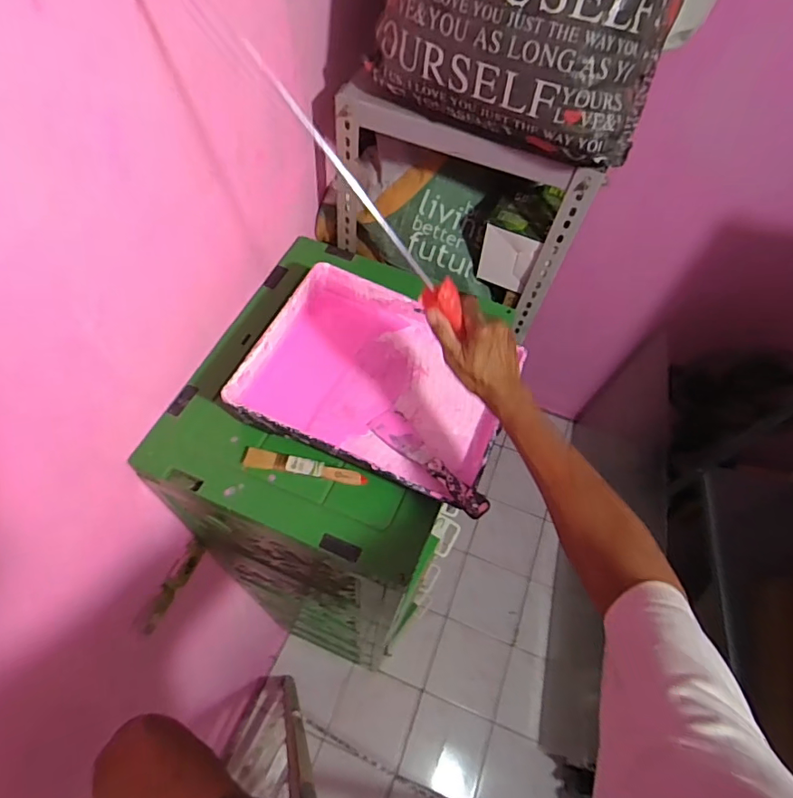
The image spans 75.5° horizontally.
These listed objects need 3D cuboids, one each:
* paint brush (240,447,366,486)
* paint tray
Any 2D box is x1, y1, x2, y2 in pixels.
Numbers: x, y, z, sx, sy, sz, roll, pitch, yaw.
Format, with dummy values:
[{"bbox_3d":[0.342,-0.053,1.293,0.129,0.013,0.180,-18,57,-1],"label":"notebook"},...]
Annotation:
[{"bbox_3d":[-0.125,0.094,0.701,0.169,0.008,0.028,10,58,2],"label":"paint brush"},{"bbox_3d":[-0.019,-0.033,0.739,0.350,0.060,0.283,22,60,9],"label":"paint tray"}]

